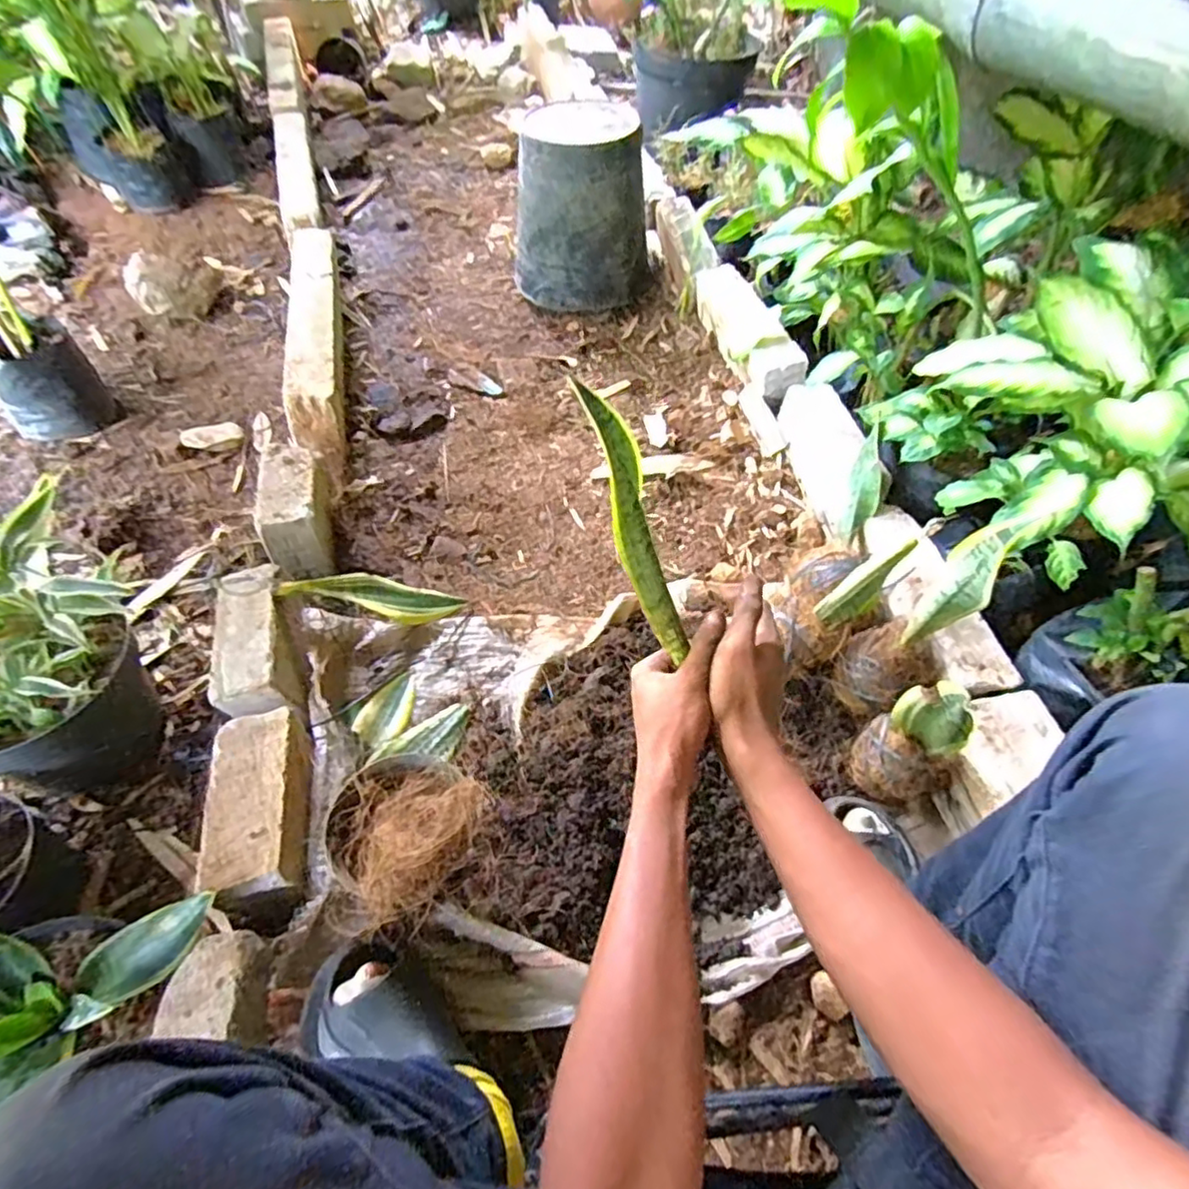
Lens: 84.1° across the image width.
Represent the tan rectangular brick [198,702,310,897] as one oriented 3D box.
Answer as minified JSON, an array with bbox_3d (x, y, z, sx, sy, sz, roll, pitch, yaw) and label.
[{"bbox_3d":[-0.349,0.216,0.685,0.085,0.057,0.185,-9,56,-10],"label":"tan rectangular brick"}]

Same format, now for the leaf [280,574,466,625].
[{"bbox_3d":[-0.299,-0.001,0.905,0.253,0.026,0.067,11,44,-42],"label":"leaf"}]

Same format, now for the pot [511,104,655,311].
[{"bbox_3d":[-0.020,-0.850,1.454,0.297,0.349,0.256,5,54,0],"label":"pot"}]

